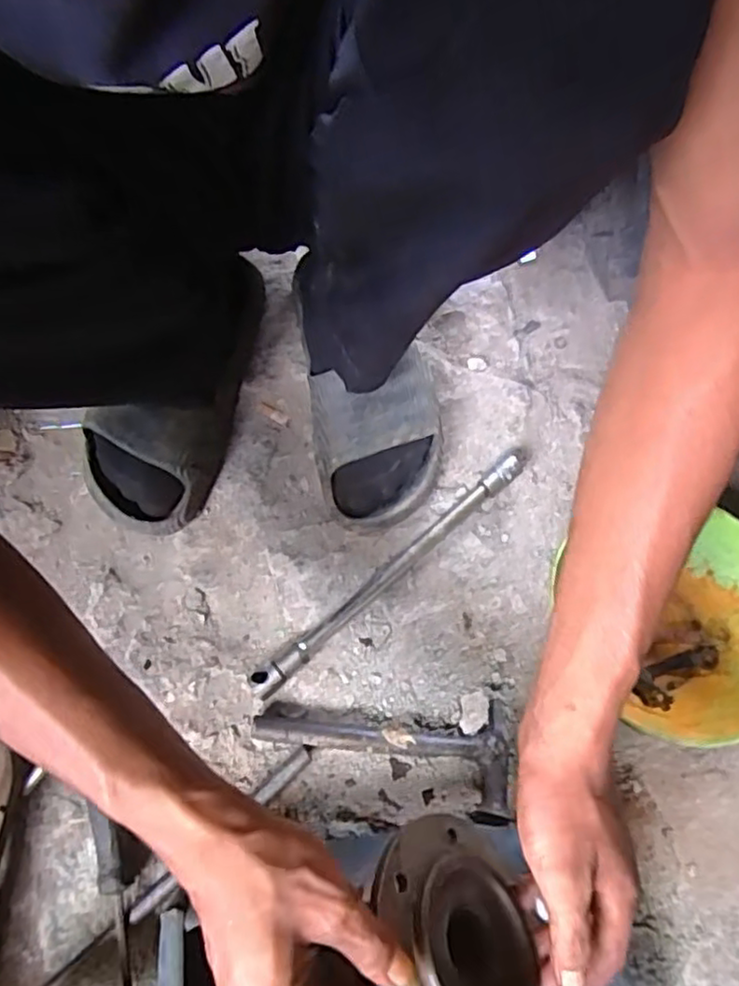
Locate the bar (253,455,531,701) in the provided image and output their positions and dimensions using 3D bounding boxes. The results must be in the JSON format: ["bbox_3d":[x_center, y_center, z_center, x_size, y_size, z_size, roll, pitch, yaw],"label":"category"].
[{"bbox_3d":[0.020,0.067,0.570,0.308,0.029,0.023,-38,73,-13],"label":"bar"}]

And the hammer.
[{"bbox_3d":[0.011,0.207,0.529,0.208,0.034,0.081,5,69,2],"label":"hammer"}]

